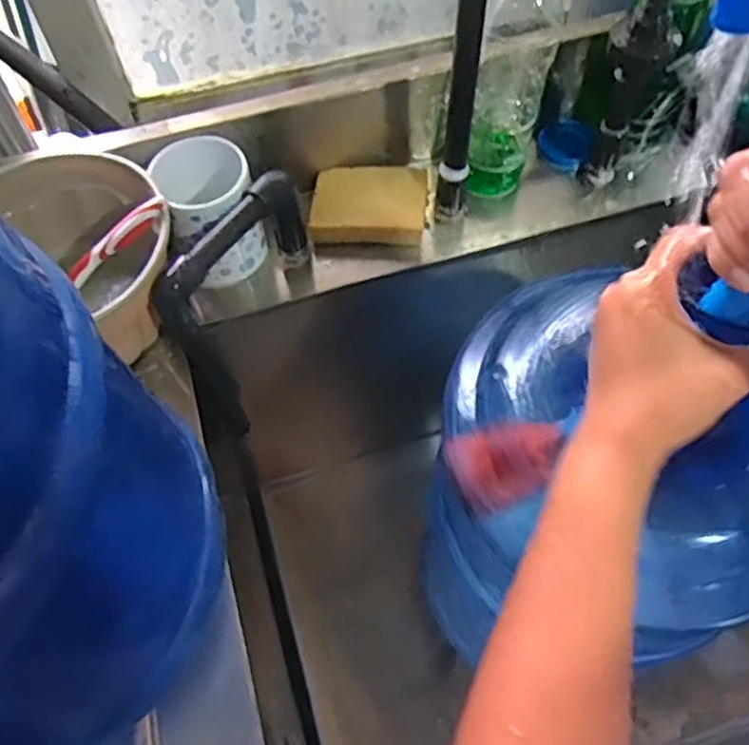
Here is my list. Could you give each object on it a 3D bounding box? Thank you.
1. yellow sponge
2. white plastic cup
[{"bbox_3d":[-0.002,-0.152,0.652,0.107,0.032,0.075,1,58,3],"label":"yellow sponge"},{"bbox_3d":[-0.134,-0.132,0.602,0.073,0.101,0.071,-1,58,2],"label":"white plastic cup"}]

